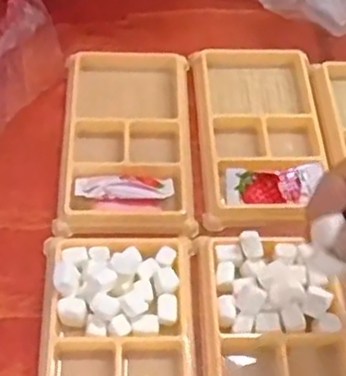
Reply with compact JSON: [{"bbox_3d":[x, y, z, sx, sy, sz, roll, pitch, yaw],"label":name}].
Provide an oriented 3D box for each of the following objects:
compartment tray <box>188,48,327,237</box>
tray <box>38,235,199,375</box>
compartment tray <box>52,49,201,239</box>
[{"bbox_3d":[0.055,-0.035,0.435,0.078,0.024,0.133,-1,60,-3],"label":"compartment tray"},{"bbox_3d":[-0.027,0.083,0.342,0.078,0.014,0.134,1,56,-3],"label":"tray"},{"bbox_3d":[-0.028,-0.029,0.428,0.080,0.025,0.132,0,60,-3],"label":"compartment tray"}]

